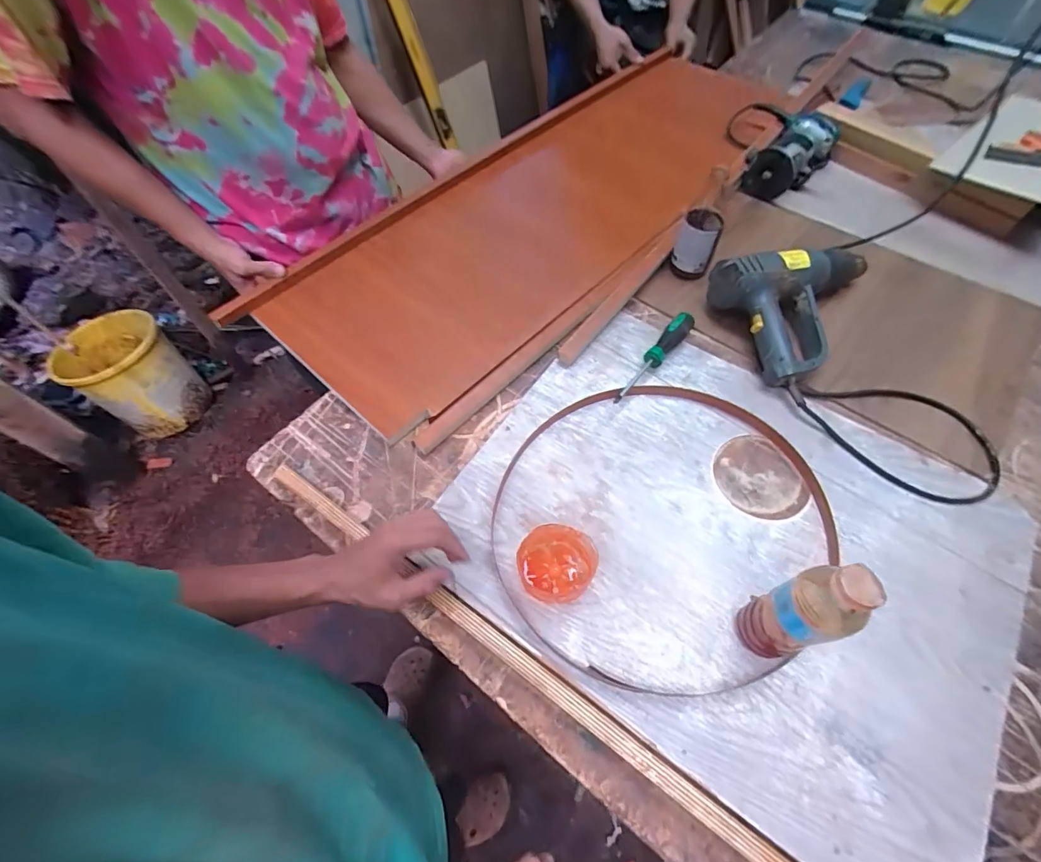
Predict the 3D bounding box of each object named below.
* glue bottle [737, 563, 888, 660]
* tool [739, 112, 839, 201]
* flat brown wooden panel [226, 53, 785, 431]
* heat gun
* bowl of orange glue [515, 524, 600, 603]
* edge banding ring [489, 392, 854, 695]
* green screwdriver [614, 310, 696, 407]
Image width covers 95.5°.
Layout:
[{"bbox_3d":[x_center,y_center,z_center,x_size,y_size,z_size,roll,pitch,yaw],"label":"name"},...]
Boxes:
[{"bbox_3d":[0.246,0.165,0.424,0.044,0.190,0.053,-25,63,-12],"label":"glue bottle"},{"bbox_3d":[0.495,-0.504,0.871,0.110,0.083,0.173,36,67,19],"label":"tool"},{"bbox_3d":[0.067,-0.444,0.866,0.419,0.053,1.087,39,68,20],"label":"flat brown wooden panel"},{"bbox_3d":[0.427,-0.193,0.694,0.263,0.084,0.183,-25,63,-12],"label":"heat gun"},{"bbox_3d":[0.040,0.147,0.522,0.080,0.050,0.074,-1,61,1],"label":"bowl of orange glue"},{"bbox_3d":[0.171,0.104,0.565,0.409,0.015,0.368,-8,61,-3],"label":"edge banding ring"},{"bbox_3d":[0.194,-0.107,0.675,0.025,0.034,0.183,35,67,19],"label":"green screwdriver"}]

